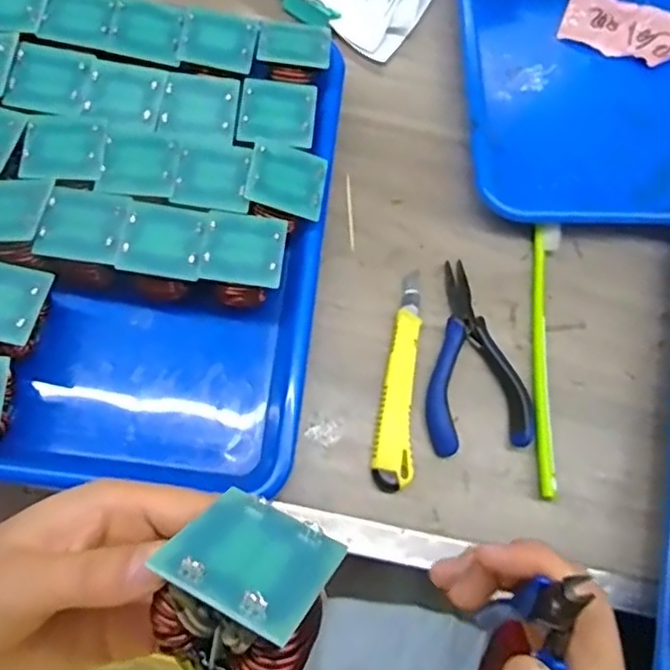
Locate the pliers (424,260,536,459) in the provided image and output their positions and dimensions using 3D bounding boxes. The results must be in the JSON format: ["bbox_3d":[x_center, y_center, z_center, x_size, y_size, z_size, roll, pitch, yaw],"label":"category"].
[{"bbox_3d":[0.083,0.011,0.406,0.063,0.010,0.122,-6,72,-8],"label":"pliers"}]

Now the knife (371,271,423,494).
[{"bbox_3d":[0.040,0.024,0.396,0.023,0.013,0.139,7,71,-3],"label":"knife"}]

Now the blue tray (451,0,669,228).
[{"bbox_3d":[0.225,-0.199,0.488,0.264,0.040,0.278,1,68,-3],"label":"blue tray"}]

